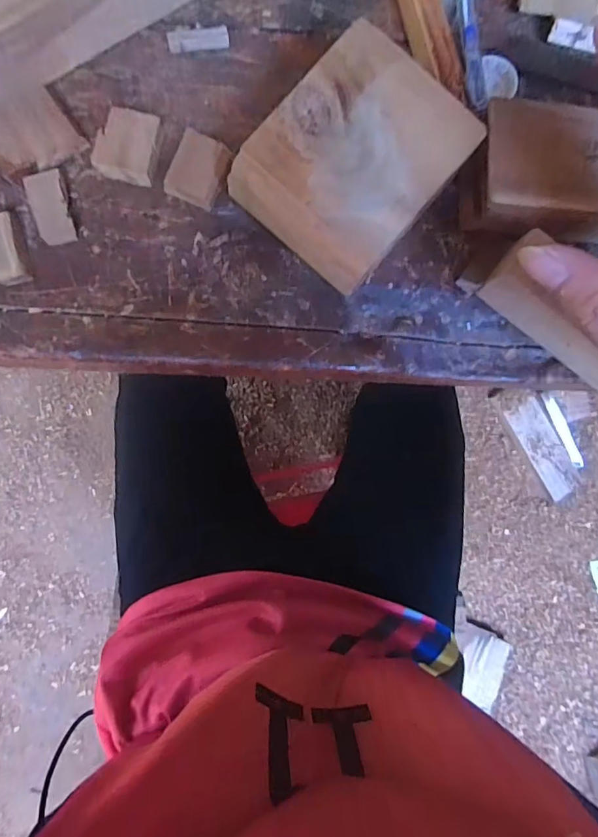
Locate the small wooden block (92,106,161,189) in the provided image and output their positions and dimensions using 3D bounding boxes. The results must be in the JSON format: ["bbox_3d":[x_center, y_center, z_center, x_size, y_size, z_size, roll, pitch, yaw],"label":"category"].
[{"bbox_3d":[-0.090,-0.143,0.257,0.030,0.013,0.033,8,85,-4],"label":"small wooden block"}]

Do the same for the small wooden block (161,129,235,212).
[{"bbox_3d":[-0.053,-0.131,0.259,0.027,0.013,0.033,26,84,-2],"label":"small wooden block"}]

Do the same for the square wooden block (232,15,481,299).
[{"bbox_3d":[0.027,-0.126,0.253,0.083,0.037,0.104,41,84,0],"label":"square wooden block"}]

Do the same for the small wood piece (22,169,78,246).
[{"bbox_3d":[-0.127,-0.107,0.250,0.018,0.013,0.033,-14,86,-5],"label":"small wood piece"}]

